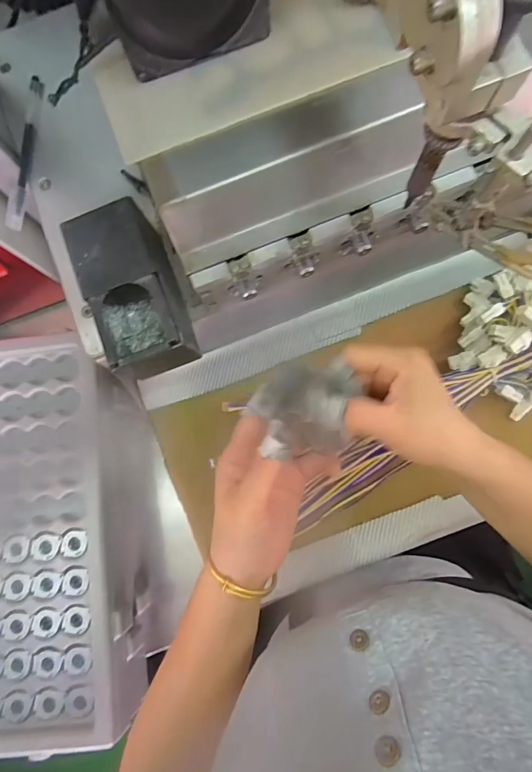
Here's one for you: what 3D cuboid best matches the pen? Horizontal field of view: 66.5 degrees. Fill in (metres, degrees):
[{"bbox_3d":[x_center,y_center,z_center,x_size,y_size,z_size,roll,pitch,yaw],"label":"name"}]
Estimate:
[{"bbox_3d":[-0.210,-0.206,0.358,0.014,0.010,0.142,5,84,4],"label":"pen"}]

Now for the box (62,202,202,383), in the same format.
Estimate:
[{"bbox_3d":[-0.093,-0.064,0.300,0.066,0.060,0.121,-23,83,1],"label":"box"}]

